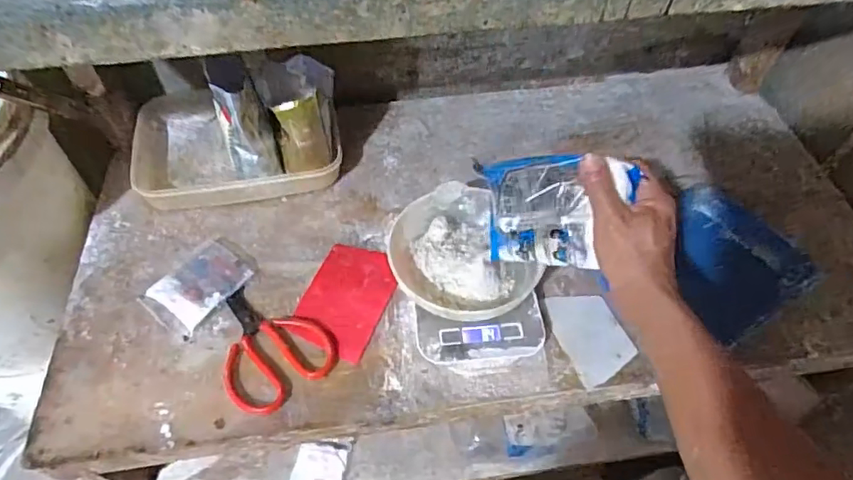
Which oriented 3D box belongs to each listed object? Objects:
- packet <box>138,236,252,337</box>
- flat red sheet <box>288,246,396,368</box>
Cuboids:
[{"bbox_3d":[-0.274,0.053,0.642,0.084,0.014,0.110,33,60,22],"label":"packet"},{"bbox_3d":[-0.095,0.069,0.639,0.096,0.006,0.141,16,55,12],"label":"flat red sheet"}]

